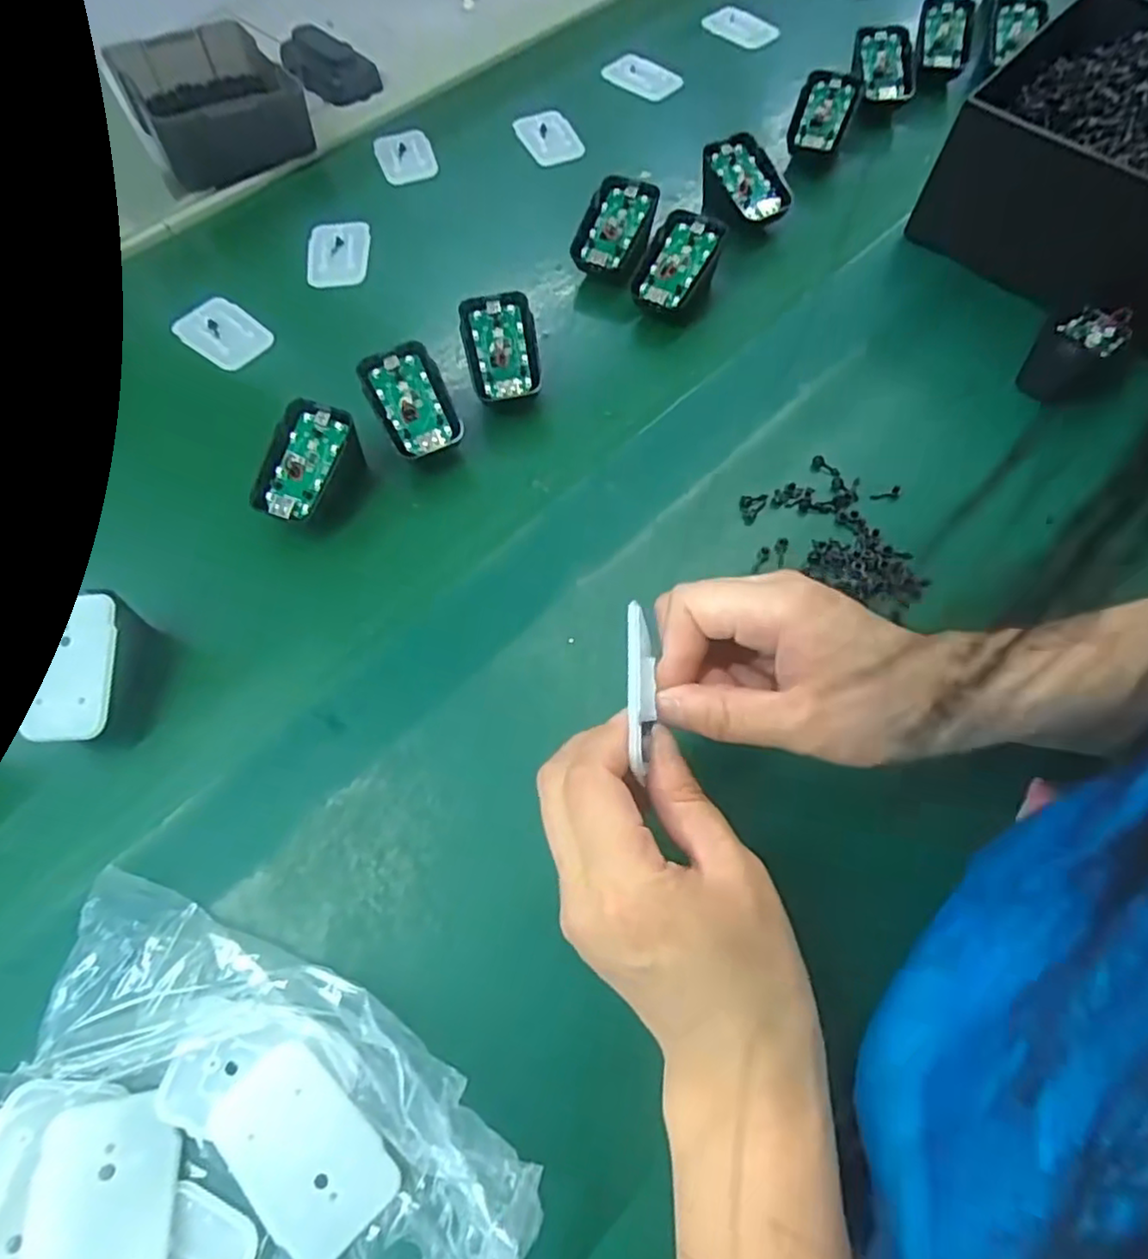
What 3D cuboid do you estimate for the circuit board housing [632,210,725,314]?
[{"bbox_3d":[0.072,-0.245,0.443,0.043,0.022,0.067,25,89,9],"label":"circuit board housing"}]

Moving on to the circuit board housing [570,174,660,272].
[{"bbox_3d":[0.028,-0.281,0.460,0.045,0.011,0.069,22,87,10],"label":"circuit board housing"}]

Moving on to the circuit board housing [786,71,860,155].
[{"bbox_3d":[0.194,-0.403,0.514,0.039,0.011,0.073,19,89,2],"label":"circuit board housing"}]

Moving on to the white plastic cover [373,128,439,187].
[{"bbox_3d":[-0.139,-0.389,0.542,0.045,0.005,0.061,-19,72,2],"label":"white plastic cover"}]

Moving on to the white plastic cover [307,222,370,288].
[{"bbox_3d":[-0.176,-0.279,0.494,0.043,0.013,0.065,-4,65,-1],"label":"white plastic cover"}]

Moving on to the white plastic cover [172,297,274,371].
[{"bbox_3d":[-0.243,-0.206,0.457,0.067,0.006,0.045,37,70,16],"label":"white plastic cover"}]

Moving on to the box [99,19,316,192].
[{"bbox_3d":[-0.291,-0.436,0.537,0.112,0.049,0.159,-24,67,-10],"label":"box"}]

